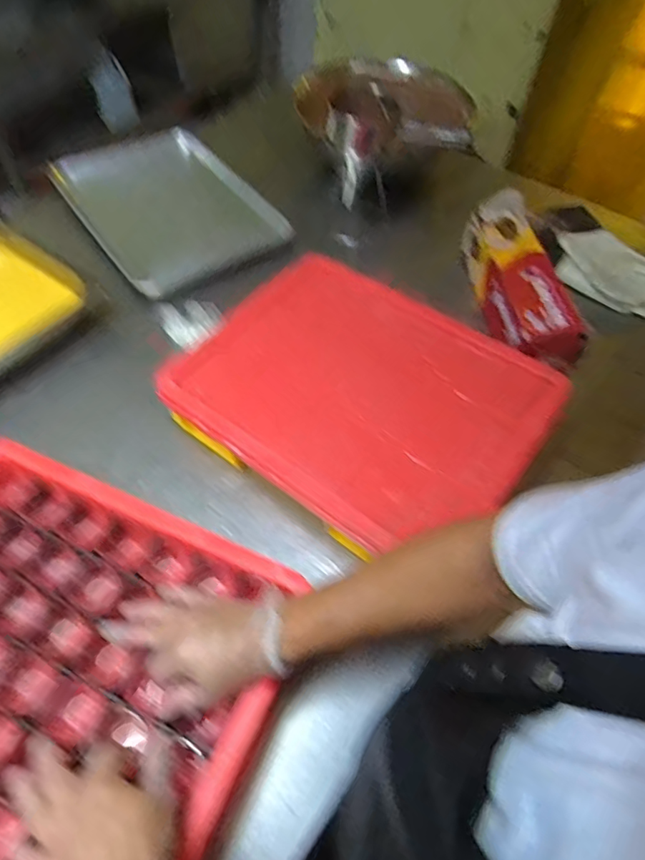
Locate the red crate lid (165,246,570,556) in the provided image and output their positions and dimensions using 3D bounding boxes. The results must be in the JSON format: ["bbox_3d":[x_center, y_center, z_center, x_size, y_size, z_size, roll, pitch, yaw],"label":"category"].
[{"bbox_3d":[0.053,-0.063,0.678,0.451,0.018,0.358,34,61,20],"label":"red crate lid"}]

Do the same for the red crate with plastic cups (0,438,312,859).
[{"bbox_3d":[-0.291,0.227,0.511,0.466,0.069,0.352,21,58,13],"label":"red crate with plastic cups"}]

